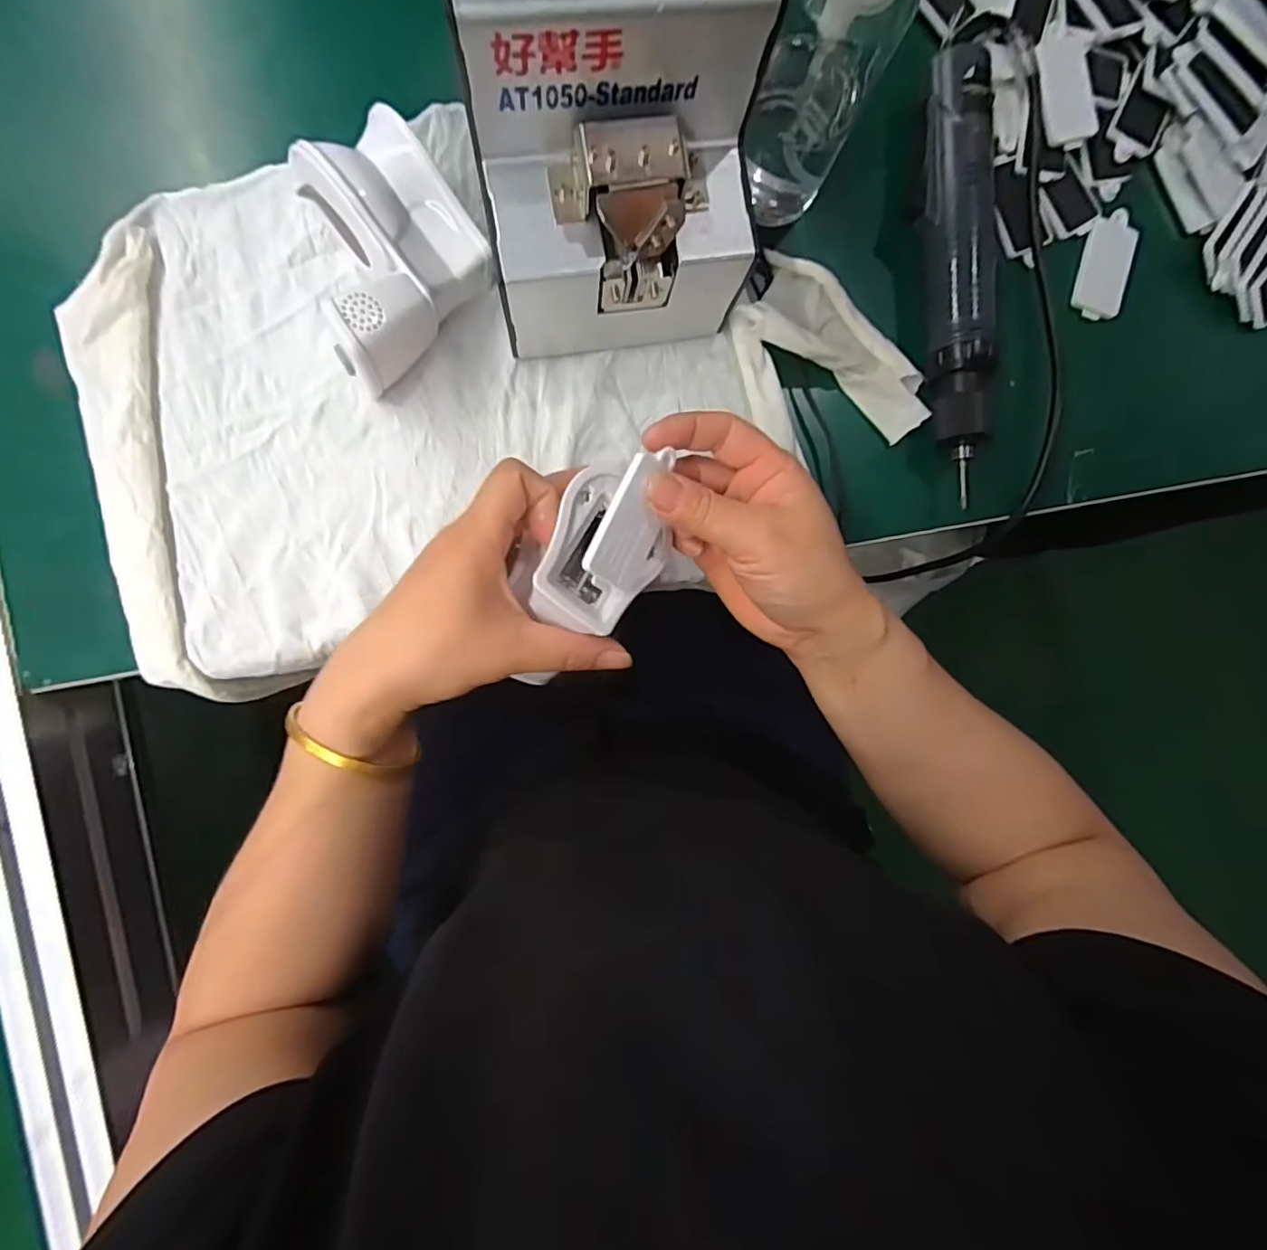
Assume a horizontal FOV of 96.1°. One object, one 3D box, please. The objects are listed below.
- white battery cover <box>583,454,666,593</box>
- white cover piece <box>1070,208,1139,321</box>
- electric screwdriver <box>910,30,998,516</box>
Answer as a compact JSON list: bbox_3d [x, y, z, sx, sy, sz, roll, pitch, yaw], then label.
[{"bbox_3d":[0.001,-0.047,0.269,0.037,0.005,0.063,32,83,-50],"label":"white battery cover"},{"bbox_3d":[0.314,-0.240,0.375,0.031,0.005,0.070,13,89,-6],"label":"white cover piece"},{"bbox_3d":[0.193,-0.215,0.348,0.040,0.031,0.257,-2,91,-6],"label":"electric screwdriver"}]

